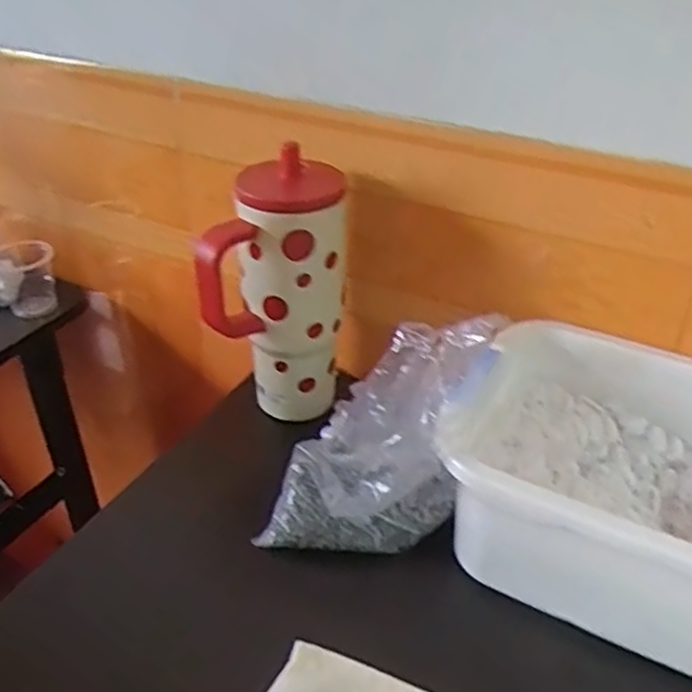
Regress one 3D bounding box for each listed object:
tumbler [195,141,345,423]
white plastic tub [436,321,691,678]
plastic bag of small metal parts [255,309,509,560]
[{"bbox_3d":[-0.054,-0.033,0.588,0.105,0.214,0.097,2,35,2],"label":"tumbler"},{"bbox_3d":[0.198,0.096,0.485,0.251,0.112,0.196,14,37,18],"label":"white plastic tub"},{"bbox_3d":[0.021,0.067,0.509,0.148,0.143,0.102,6,35,8],"label":"plastic bag of small metal parts"}]

